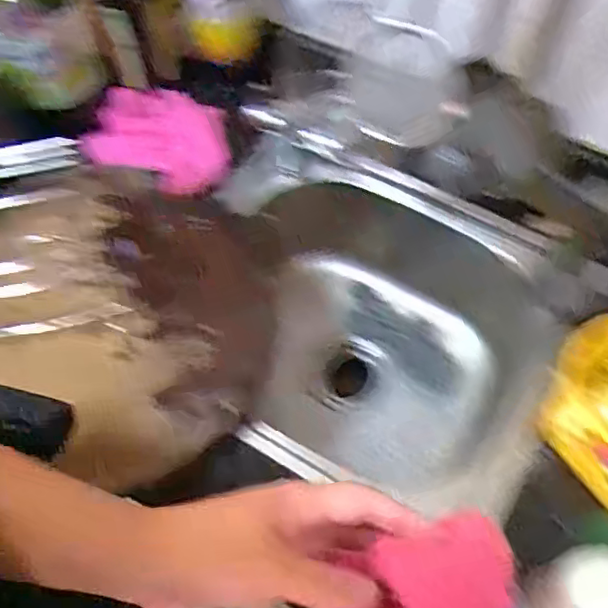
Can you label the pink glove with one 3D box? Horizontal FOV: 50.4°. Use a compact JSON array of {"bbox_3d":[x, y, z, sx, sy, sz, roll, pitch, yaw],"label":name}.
[{"bbox_3d":[-0.183,-0.208,0.832,0.165,0.121,0.079,-7,61,-3],"label":"pink glove"}]

